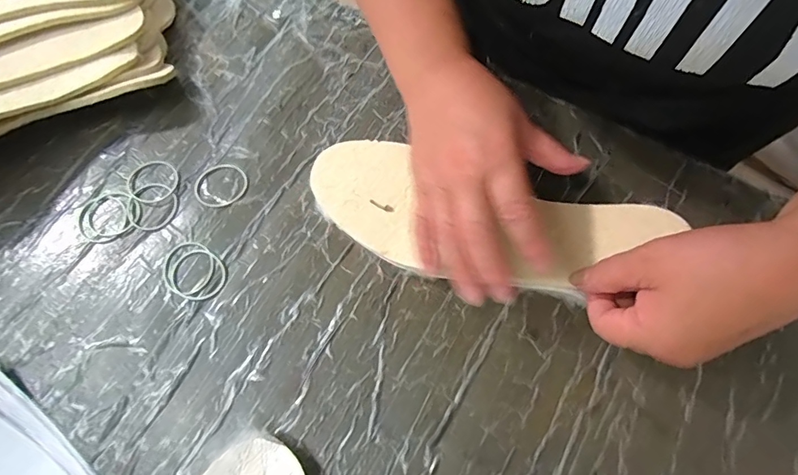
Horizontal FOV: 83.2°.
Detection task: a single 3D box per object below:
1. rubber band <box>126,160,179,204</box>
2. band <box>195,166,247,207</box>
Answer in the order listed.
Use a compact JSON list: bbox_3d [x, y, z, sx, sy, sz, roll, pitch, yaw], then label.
[{"bbox_3d":[-0.207,-0.048,0.377,0.041,0.004,0.041,0,69,1],"label":"rubber band"},{"bbox_3d":[-0.149,-0.044,0.373,0.042,0.004,0.039,0,69,1],"label":"band"}]

